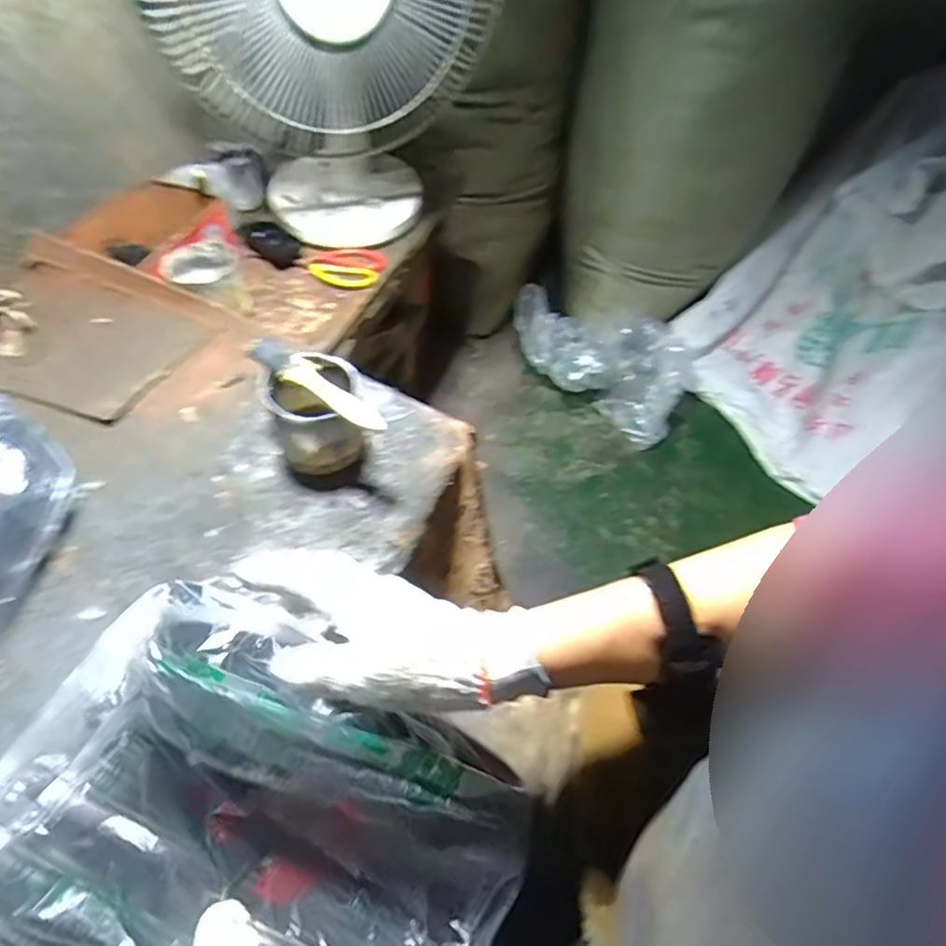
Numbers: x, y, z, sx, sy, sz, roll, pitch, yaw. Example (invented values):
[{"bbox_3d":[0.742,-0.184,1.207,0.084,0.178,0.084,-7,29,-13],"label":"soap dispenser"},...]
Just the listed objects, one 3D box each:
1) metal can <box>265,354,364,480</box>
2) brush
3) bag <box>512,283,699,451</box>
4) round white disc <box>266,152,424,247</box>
[{"bbox_3d":[-0.152,-0.057,0.588,0.083,0.098,0.088,1,53,-1],"label":"metal can"},{"bbox_3d":[-0.147,-0.087,0.555,0.157,0.025,0.033,30,57,20],"label":"brush"},{"bbox_3d":[0.290,-0.276,1.410,0.429,0.151,0.278,25,56,17],"label":"bag"},{"bbox_3d":[-0.214,-0.463,0.987,0.229,0.075,0.229,1,53,-1],"label":"round white disc"}]

